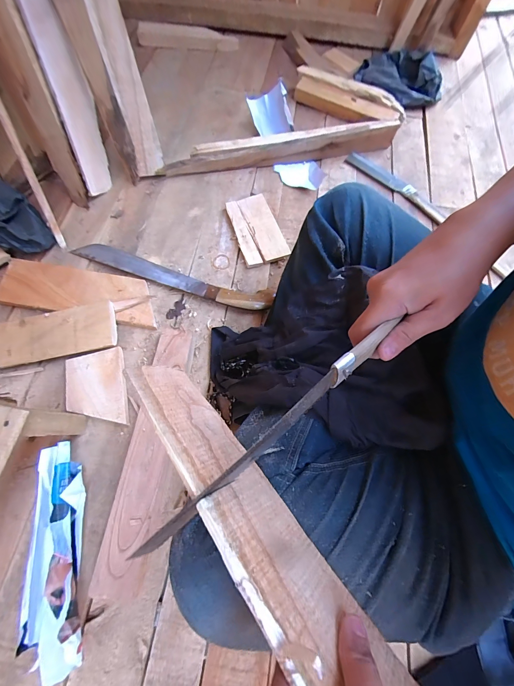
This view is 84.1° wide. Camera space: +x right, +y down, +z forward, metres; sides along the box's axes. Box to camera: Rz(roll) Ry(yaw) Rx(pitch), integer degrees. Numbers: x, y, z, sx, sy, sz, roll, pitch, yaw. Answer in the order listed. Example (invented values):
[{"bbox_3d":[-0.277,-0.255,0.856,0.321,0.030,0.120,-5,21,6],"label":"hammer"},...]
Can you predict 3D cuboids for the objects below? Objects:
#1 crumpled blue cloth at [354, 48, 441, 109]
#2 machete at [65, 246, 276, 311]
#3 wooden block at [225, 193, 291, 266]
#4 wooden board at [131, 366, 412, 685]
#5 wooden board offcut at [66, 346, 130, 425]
[{"bbox_3d":[0.391,-0.764,0.811,0.199,0.070,0.243,-21,70,-11],"label":"crumpled blue cloth"},{"bbox_3d":[-0.174,-0.140,0.580,0.421,0.026,0.059,18,68,5],"label":"machete"},{"bbox_3d":[-0.002,-0.254,0.635,0.096,0.019,0.180,-15,69,-9],"label":"wooden block"},{"bbox_3d":[-0.002,0.131,0.211,0.327,0.078,0.008,46,111,27],"label":"wooden board"},{"bbox_3d":[-0.274,0.079,0.490,0.096,0.019,0.133,-13,69,-8],"label":"wooden board offcut"}]

